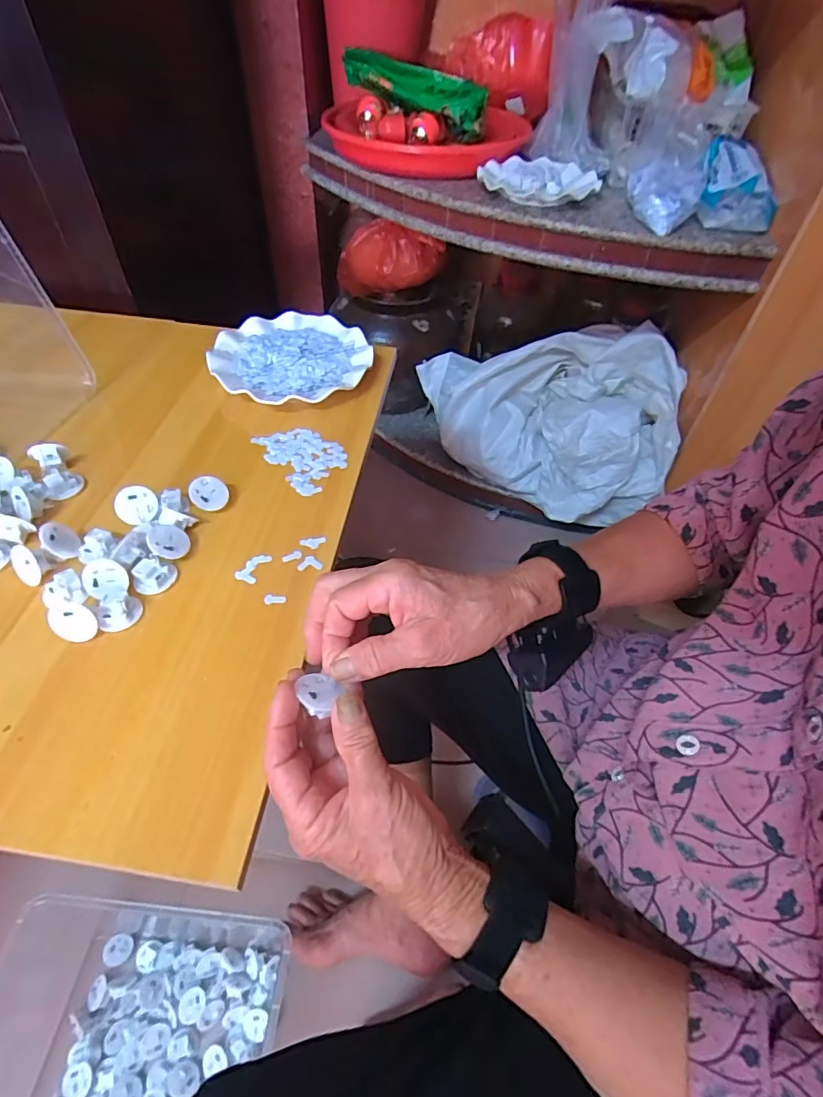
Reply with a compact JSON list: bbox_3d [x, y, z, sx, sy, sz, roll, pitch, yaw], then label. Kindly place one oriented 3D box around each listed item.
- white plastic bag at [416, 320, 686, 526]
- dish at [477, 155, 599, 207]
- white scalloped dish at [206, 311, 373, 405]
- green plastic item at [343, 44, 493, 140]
[{"bbox_3d":[0.262,-0.264,1.061,0.447,0.257,0.356,0,50,-4],"label":"white plastic bag"},{"bbox_3d":[0.201,-0.582,0.833,0.182,0.025,0.150,11,50,6],"label":"dish"},{"bbox_3d":[-0.142,-0.225,0.631,0.179,0.027,0.171,2,50,-2],"label":"white scalloped dish"},{"bbox_3d":[0.001,-0.783,0.908,0.286,0.079,0.066,33,56,22],"label":"green plastic item"}]

